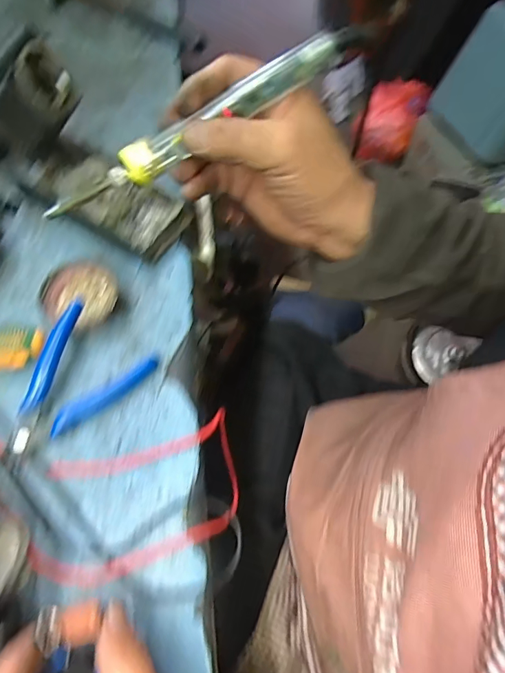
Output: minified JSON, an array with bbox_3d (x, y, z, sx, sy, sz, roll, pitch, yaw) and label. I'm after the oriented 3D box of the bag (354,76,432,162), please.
[{"bbox_3d":[0.476,-0.764,1.509,0.206,0.227,0.144,15,63,7],"label":"bag"}]

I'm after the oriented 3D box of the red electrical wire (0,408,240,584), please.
[{"bbox_3d":[-0.142,0.085,0.291,0.265,0.027,0.126,12,63,4],"label":"red electrical wire"}]

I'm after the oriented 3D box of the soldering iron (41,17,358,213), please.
[{"bbox_3d":[-0.036,-0.133,0.272,0.218,0.022,0.024,-26,65,8],"label":"soldering iron"}]

